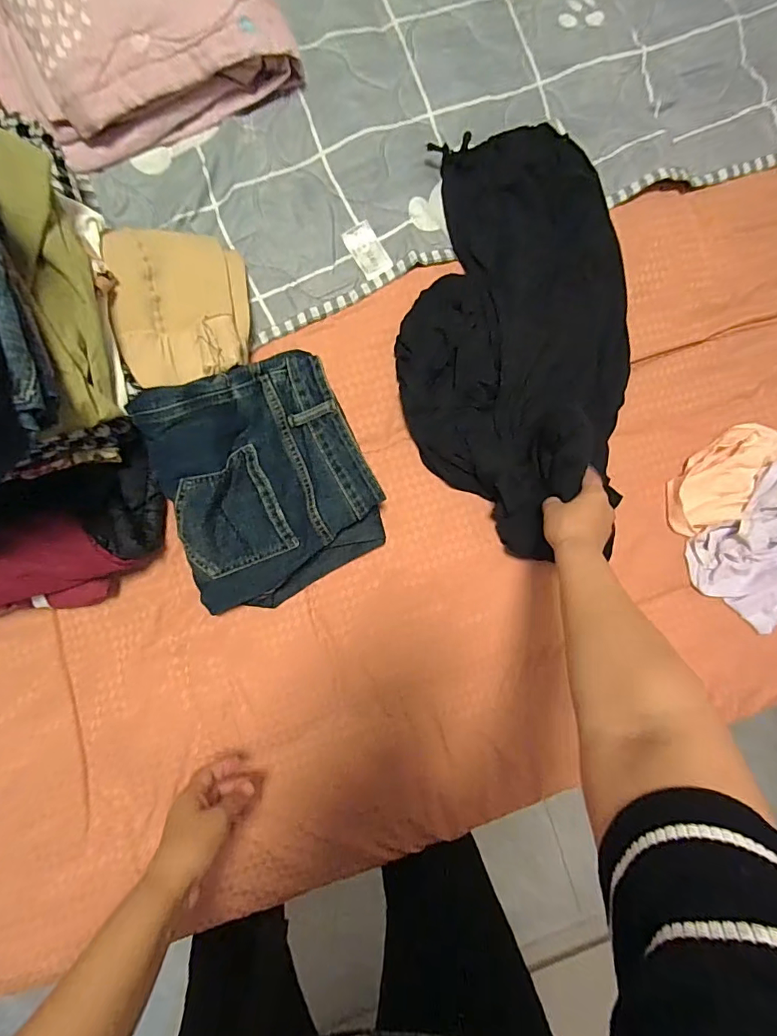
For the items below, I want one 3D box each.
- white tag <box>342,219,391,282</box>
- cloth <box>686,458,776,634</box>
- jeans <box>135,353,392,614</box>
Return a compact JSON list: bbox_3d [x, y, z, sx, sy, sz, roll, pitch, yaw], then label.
[{"bbox_3d":[-0.027,-0.352,0.613,0.039,0.005,0.070,-31,90,-6],"label":"white tag"},{"bbox_3d":[0.525,0.023,0.625,0.157,0.053,0.238,41,84,-2],"label":"cloth"},{"bbox_3d":[-0.140,-0.038,0.539,0.236,0.114,0.262,-17,88,-6],"label":"jeans"}]

